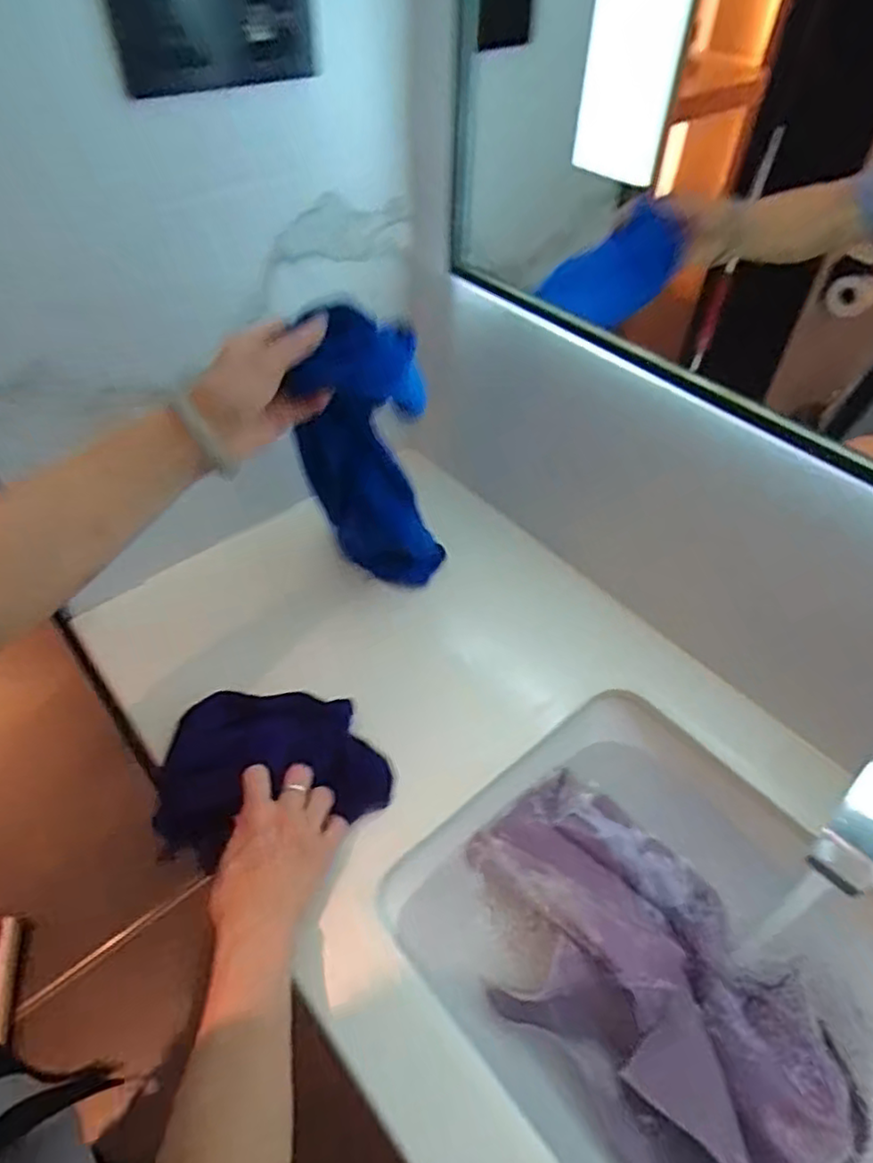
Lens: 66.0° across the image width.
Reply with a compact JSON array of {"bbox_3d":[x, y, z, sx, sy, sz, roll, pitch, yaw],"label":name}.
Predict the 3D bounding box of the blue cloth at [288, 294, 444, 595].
[{"bbox_3d":[-0.069,-0.100,0.663,0.127,0.379,0.072,7,62,5],"label":"blue cloth"}]

